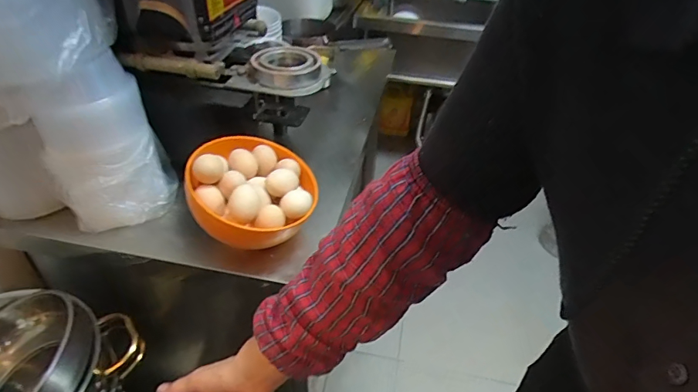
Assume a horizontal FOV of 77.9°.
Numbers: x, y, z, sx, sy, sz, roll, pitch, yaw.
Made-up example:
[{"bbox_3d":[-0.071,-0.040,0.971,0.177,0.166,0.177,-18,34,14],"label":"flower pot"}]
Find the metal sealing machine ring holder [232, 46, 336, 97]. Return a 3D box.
[{"bbox_3d":[-0.118,-0.226,0.772,0.140,0.043,0.130,29,46,28],"label":"metal sealing machine ring holder"}]

